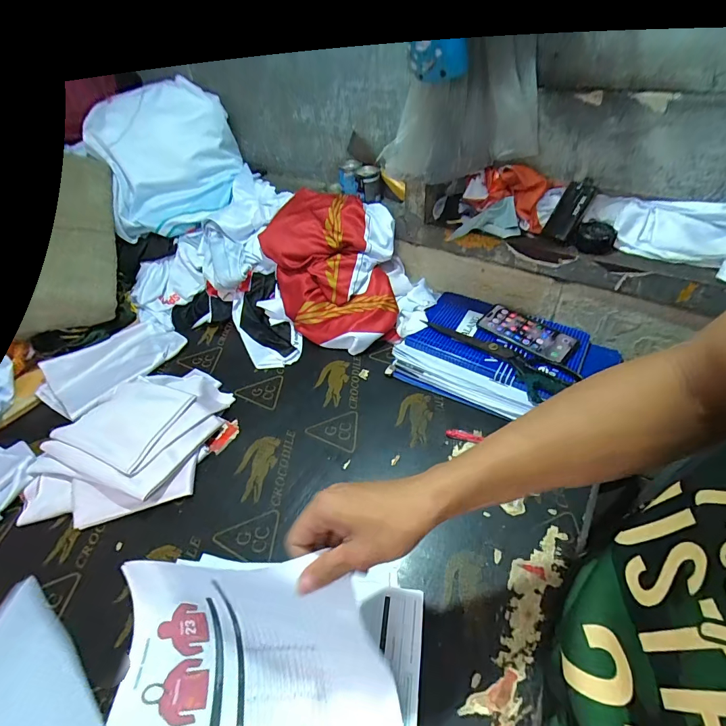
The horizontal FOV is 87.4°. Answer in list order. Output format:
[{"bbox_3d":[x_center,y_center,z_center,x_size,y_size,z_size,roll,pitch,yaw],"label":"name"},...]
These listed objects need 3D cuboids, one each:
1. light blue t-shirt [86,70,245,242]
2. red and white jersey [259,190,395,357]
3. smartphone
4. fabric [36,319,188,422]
[{"bbox_3d":[-0.414,-0.430,0.814,0.289,0.227,0.137,-15,47,-10],"label":"light blue t-shirt"},{"bbox_3d":[-0.063,-0.192,0.788,0.257,0.206,0.331,-12,46,-8],"label":"red and white jersey"},{"bbox_3d":[0.307,-0.062,0.706,0.171,0.010,0.092,31,55,31],"label":"smartphone"},{"bbox_3d":[-0.487,-0.006,0.739,0.142,0.033,0.247,25,53,26],"label":"fabric"}]

